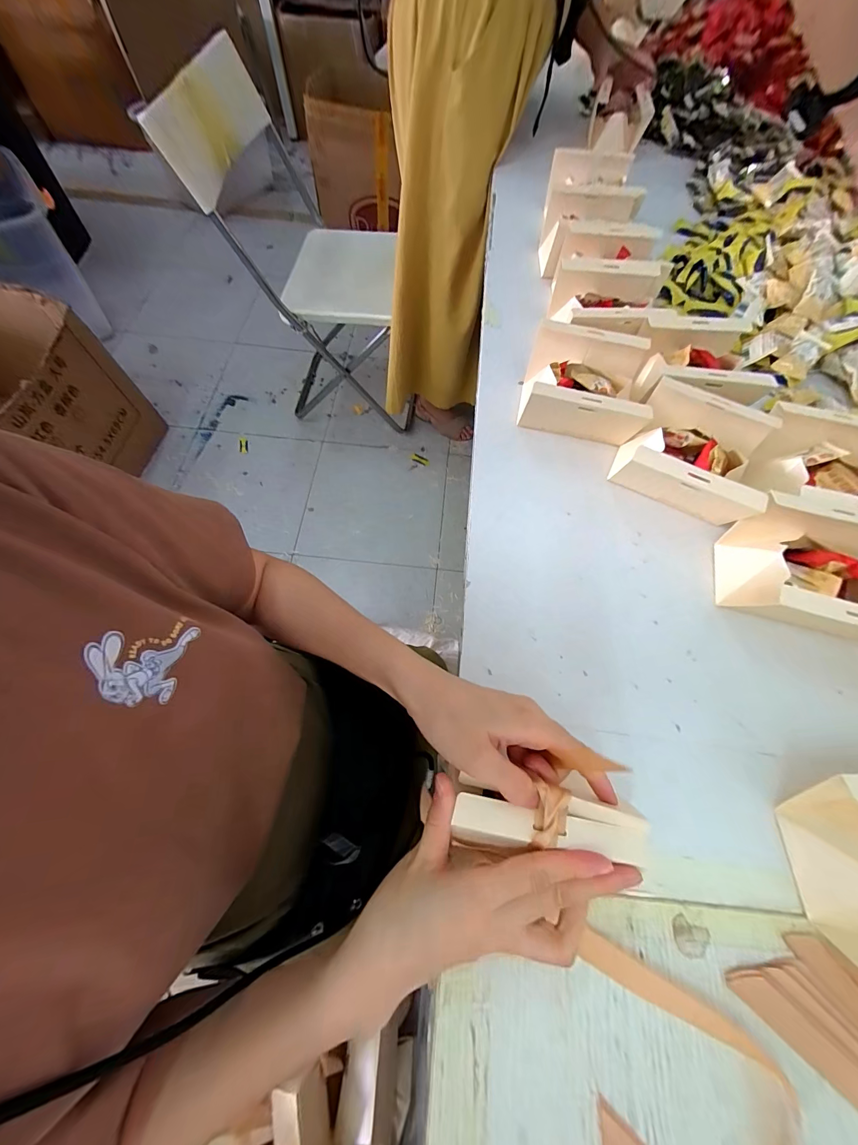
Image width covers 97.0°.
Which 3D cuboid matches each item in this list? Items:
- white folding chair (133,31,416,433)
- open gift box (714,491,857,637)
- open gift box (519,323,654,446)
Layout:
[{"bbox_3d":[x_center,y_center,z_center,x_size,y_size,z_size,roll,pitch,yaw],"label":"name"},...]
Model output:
[{"bbox_3d":[-0.269,-0.820,1.072,0.482,0.731,0.456,6,68,0],"label":"white folding chair"},{"bbox_3d":[0.363,0.002,0.361,0.129,0.072,0.134,14,69,4],"label":"open gift box"},{"bbox_3d":[0.184,-0.223,0.453,0.126,0.070,0.128,12,68,3],"label":"open gift box"}]

